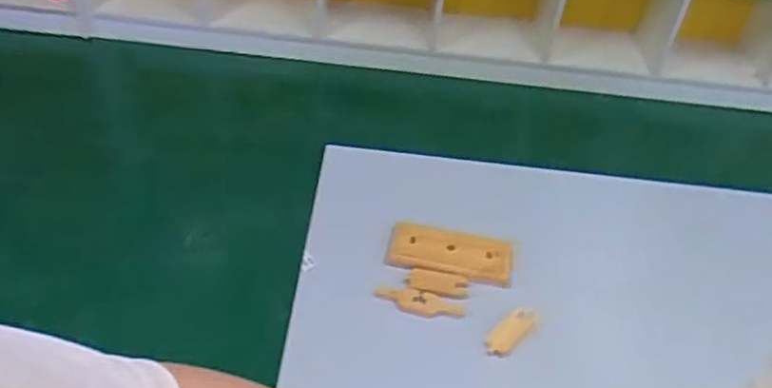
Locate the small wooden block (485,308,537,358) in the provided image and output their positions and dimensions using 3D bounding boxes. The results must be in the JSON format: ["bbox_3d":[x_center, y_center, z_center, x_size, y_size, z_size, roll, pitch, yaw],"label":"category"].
[{"bbox_3d":[0.122,0.137,0.667,0.026,0.014,0.061,35,49,28],"label":"small wooden block"}]

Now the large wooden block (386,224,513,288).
[{"bbox_3d":[0.068,0.064,0.727,0.129,0.016,0.058,11,42,4],"label":"large wooden block"}]

